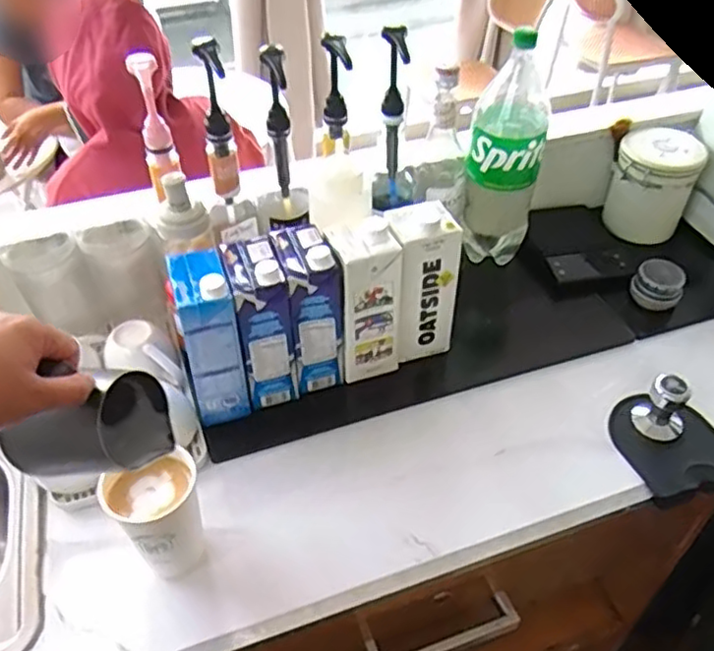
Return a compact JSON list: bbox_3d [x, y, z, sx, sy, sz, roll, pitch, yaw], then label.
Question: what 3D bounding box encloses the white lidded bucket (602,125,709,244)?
[{"bbox_3d":[0.475,-0.229,1.069,0.120,0.147,0.123,0,44,0],"label":"white lidded bucket"}]

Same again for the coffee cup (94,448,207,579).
[{"bbox_3d":[-0.193,0.189,0.664,0.091,0.124,0.083,-31,52,-28],"label":"coffee cup"}]

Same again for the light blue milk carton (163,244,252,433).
[{"bbox_3d":[-0.175,0.014,0.773,0.064,0.188,0.098,-15,46,-16],"label":"light blue milk carton"}]

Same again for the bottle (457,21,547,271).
[{"bbox_3d":[0.206,-0.234,0.935,0.096,0.339,0.097,10,45,10],"label":"bottle"}]

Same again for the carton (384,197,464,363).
[{"bbox_3d":[0.081,-0.058,0.843,0.089,0.194,0.079,-15,46,-15],"label":"carton"}]

